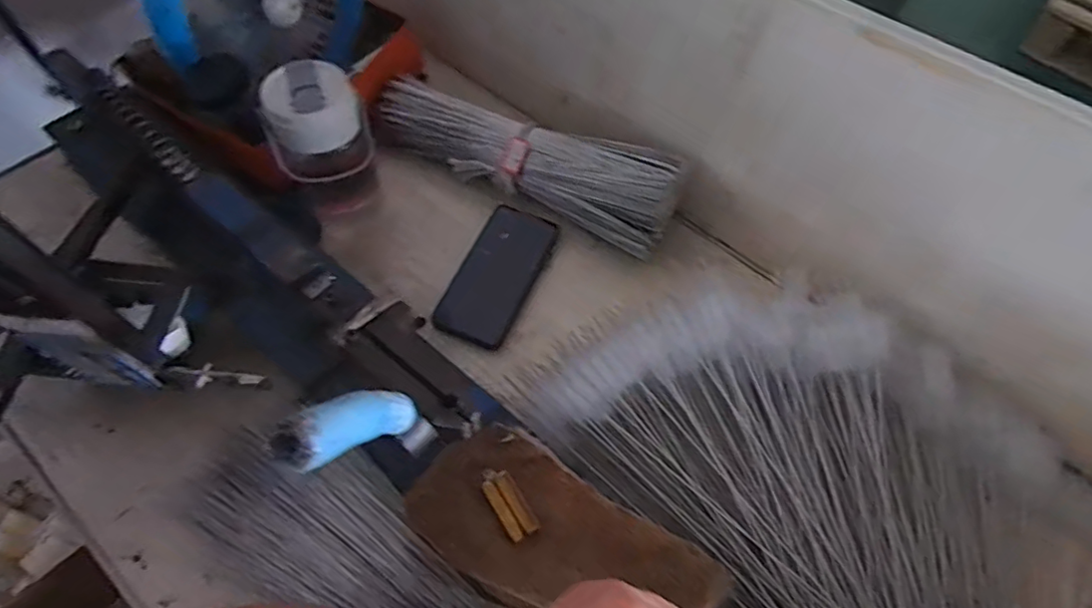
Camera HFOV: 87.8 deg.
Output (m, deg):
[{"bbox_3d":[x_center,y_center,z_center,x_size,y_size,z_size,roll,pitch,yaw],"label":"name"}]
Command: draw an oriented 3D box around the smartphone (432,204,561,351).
[{"bbox_3d":[-0.050,-0.033,0.610,0.077,0.015,0.168,24,62,9],"label":"smartphone"}]

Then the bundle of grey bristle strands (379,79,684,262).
[{"bbox_3d":[-0.034,-0.153,0.631,0.355,0.086,0.077,21,62,8],"label":"bundle of grey bristle strands"}]

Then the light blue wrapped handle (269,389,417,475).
[{"bbox_3d":[-0.097,0.062,0.296,0.023,0.095,0.024,0,90,20],"label":"light blue wrapped handle"}]

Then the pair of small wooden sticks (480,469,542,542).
[{"bbox_3d":[-0.027,0.156,0.437,0.023,0.007,0.050,-29,67,-18],"label":"pair of small wooden sticks"}]

